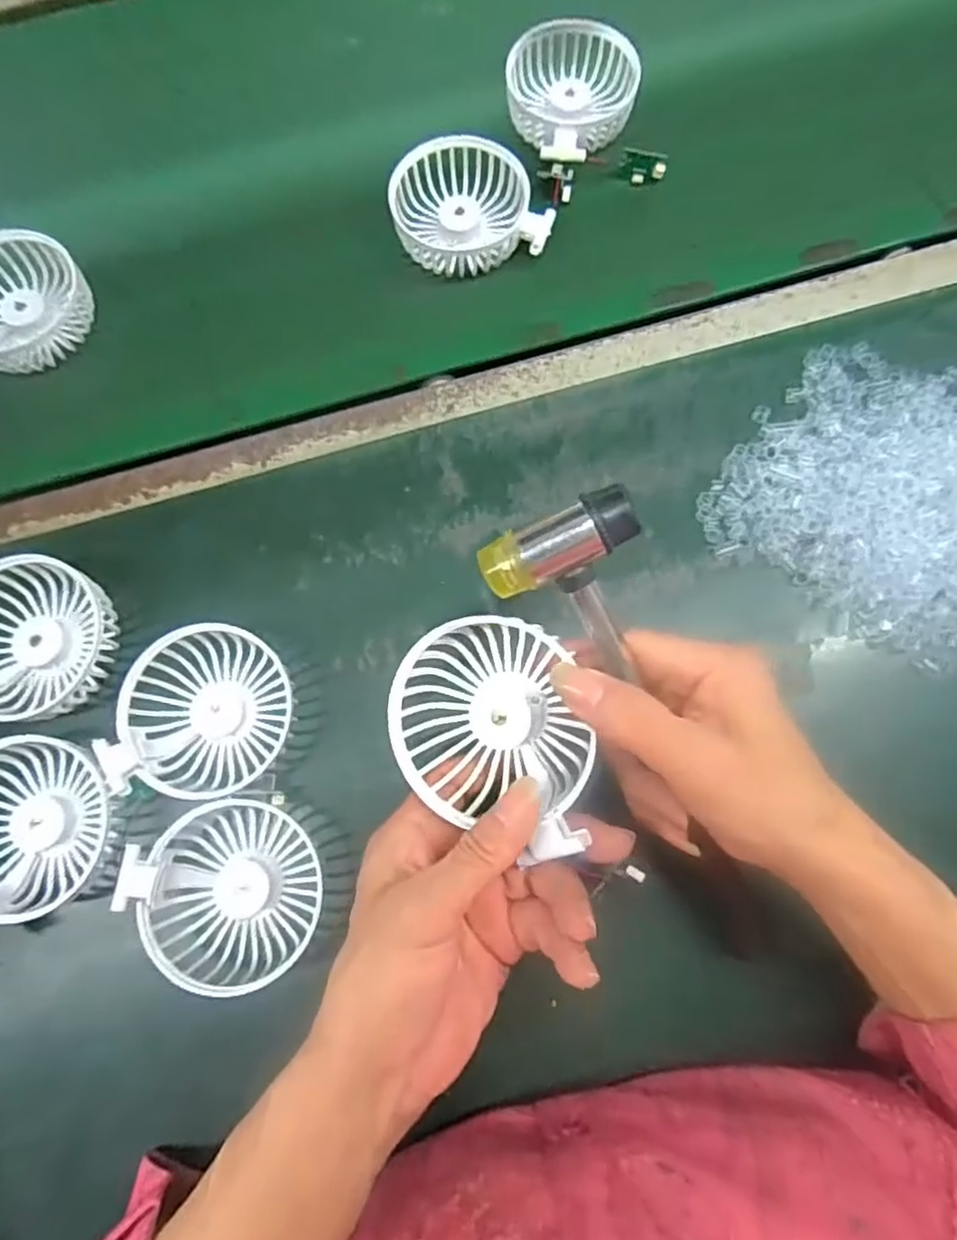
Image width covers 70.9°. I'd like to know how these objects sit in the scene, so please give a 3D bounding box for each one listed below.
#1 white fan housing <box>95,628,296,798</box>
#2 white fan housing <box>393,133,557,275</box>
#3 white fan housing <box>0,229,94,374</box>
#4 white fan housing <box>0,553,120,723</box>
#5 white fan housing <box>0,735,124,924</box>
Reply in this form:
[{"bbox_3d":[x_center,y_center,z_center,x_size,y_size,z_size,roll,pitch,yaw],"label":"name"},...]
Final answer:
[{"bbox_3d":[-0.147,0.049,0.363,0.078,0.032,0.088,9,77,2],"label":"white fan housing"},{"bbox_3d":[-0.006,-0.274,0.442,0.098,0.027,0.081,-5,77,-1],"label":"white fan housing"},{"bbox_3d":[-0.298,-0.202,0.430,0.085,0.029,0.085,10,77,2],"label":"white fan housing"},{"bbox_3d":[-0.248,0.011,0.372,0.085,0.035,0.086,0,76,0],"label":"white fan housing"},{"bbox_3d":[-0.233,0.108,0.351,0.085,0.039,0.086,0,76,0],"label":"white fan housing"}]

